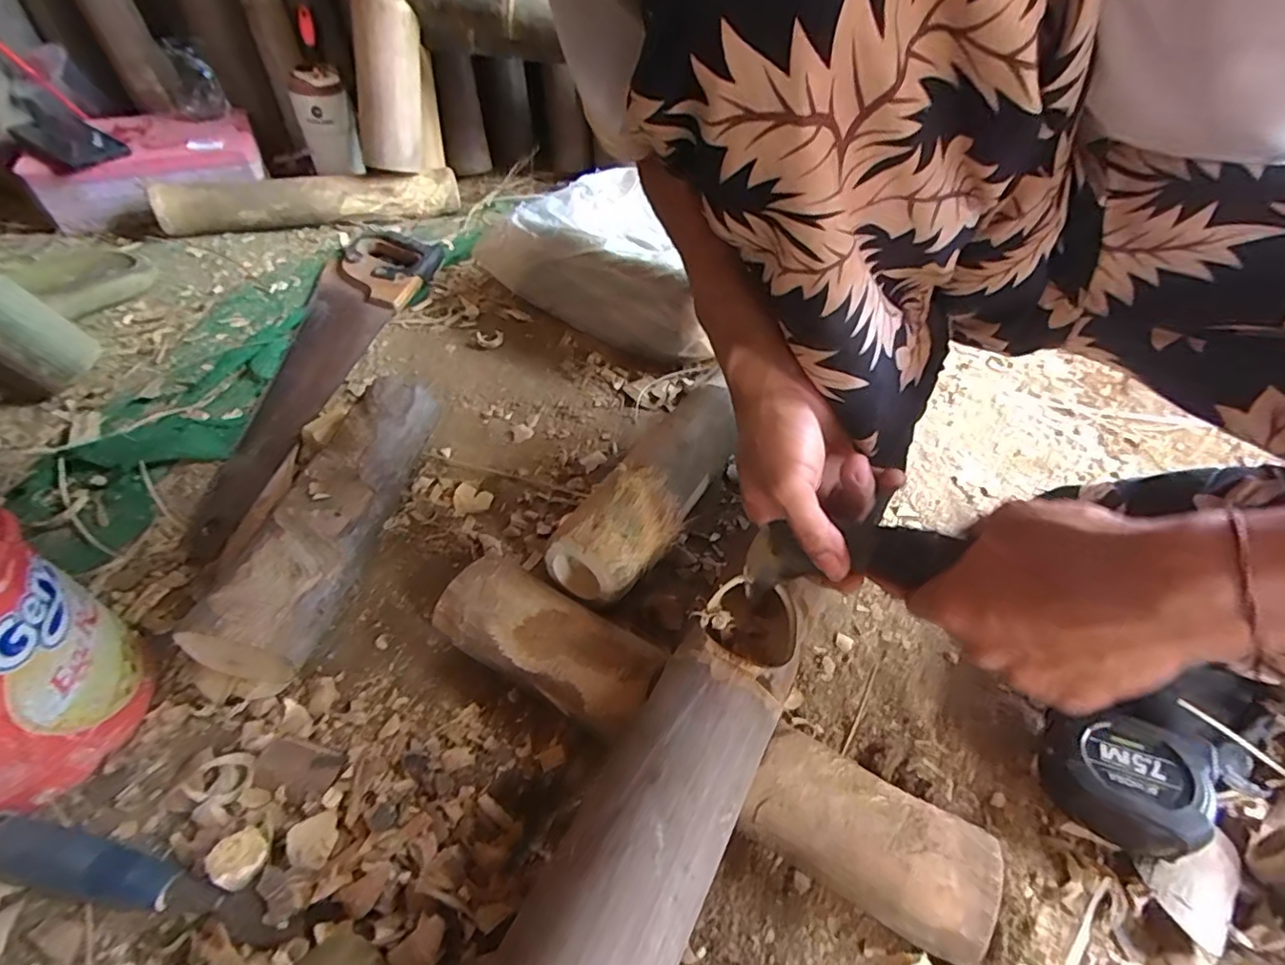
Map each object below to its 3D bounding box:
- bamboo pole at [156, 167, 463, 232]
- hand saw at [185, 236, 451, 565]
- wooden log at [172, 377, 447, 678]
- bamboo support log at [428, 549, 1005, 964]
[{"bbox_3d":[-0.473,-0.415,0.844,0.395,0.059,0.065,-18,51,-21],"label":"bamboo pole"},{"bbox_3d":[-0.356,-0.141,0.615,0.115,0.022,0.489,8,47,1],"label":"hand saw"},{"bbox_3d":[-0.240,0.020,0.461,0.067,0.069,0.269,7,47,0],"label":"wooden log"},{"bbox_3d":[0.030,0.157,0.372,0.368,0.056,0.072,26,50,17],"label":"bamboo support log"}]

